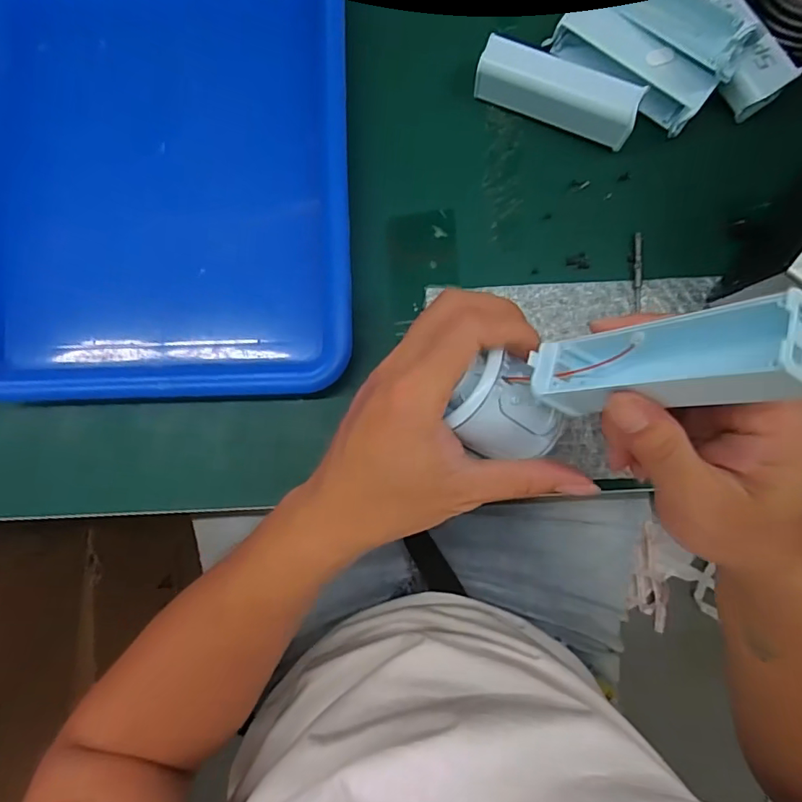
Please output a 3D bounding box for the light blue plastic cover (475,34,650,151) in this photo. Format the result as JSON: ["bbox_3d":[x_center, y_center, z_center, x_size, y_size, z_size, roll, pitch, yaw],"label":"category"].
[{"bbox_3d":[0.096,-0.191,0.326,0.099,0.029,0.030,25,86,3],"label":"light blue plastic cover"}]

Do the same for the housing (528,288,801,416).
[{"bbox_3d":[0.095,-0.014,0.195,0.039,0.096,0.031,-13,92,-25],"label":"housing"}]

